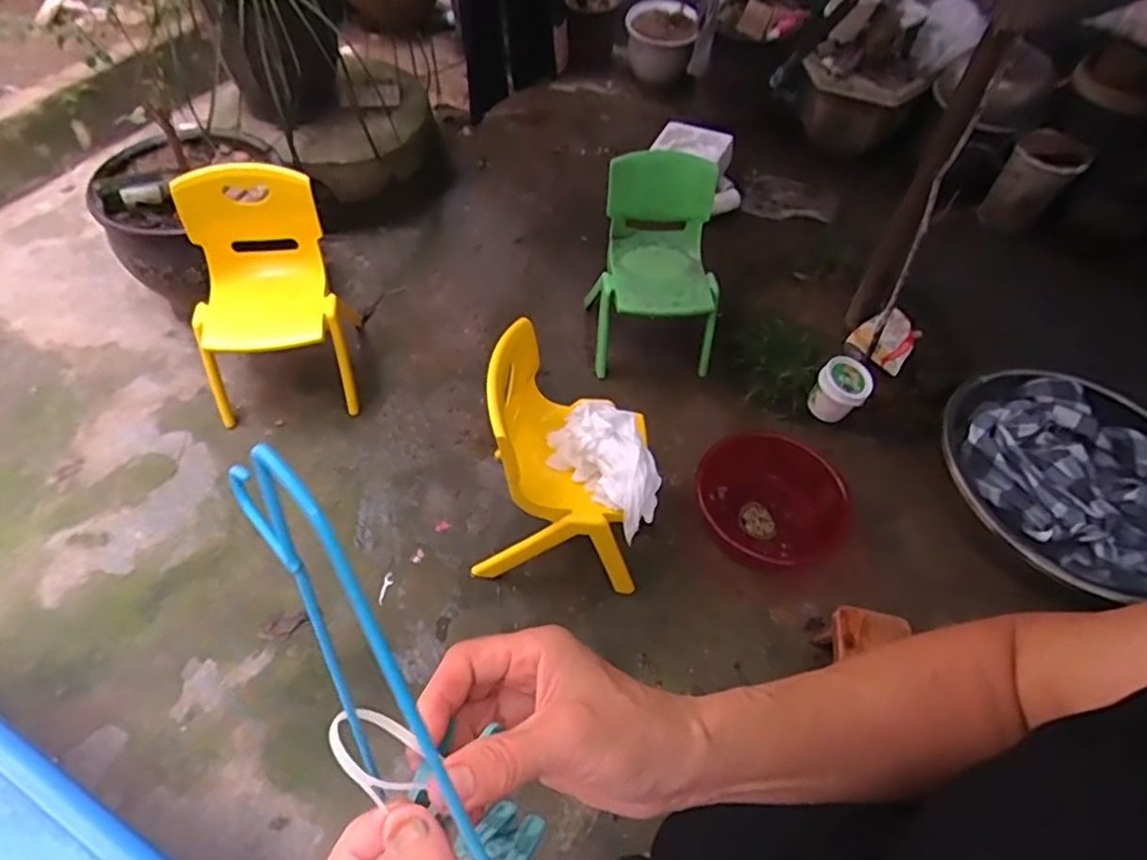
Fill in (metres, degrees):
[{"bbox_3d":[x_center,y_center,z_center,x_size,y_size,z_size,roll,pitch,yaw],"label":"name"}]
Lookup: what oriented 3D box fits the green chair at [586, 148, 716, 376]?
[{"bbox_3d":[0.212,-0.415,1.687,0.320,0.472,0.304,-2,54,-7],"label":"green chair"}]

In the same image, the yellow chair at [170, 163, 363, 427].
[{"bbox_3d":[-0.679,-0.287,1.452,0.312,0.479,0.273,-6,55,-9],"label":"yellow chair"}]

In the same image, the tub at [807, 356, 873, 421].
[{"bbox_3d":[0.692,-0.107,1.683,0.122,0.133,0.133,2,54,-3],"label":"tub"}]

